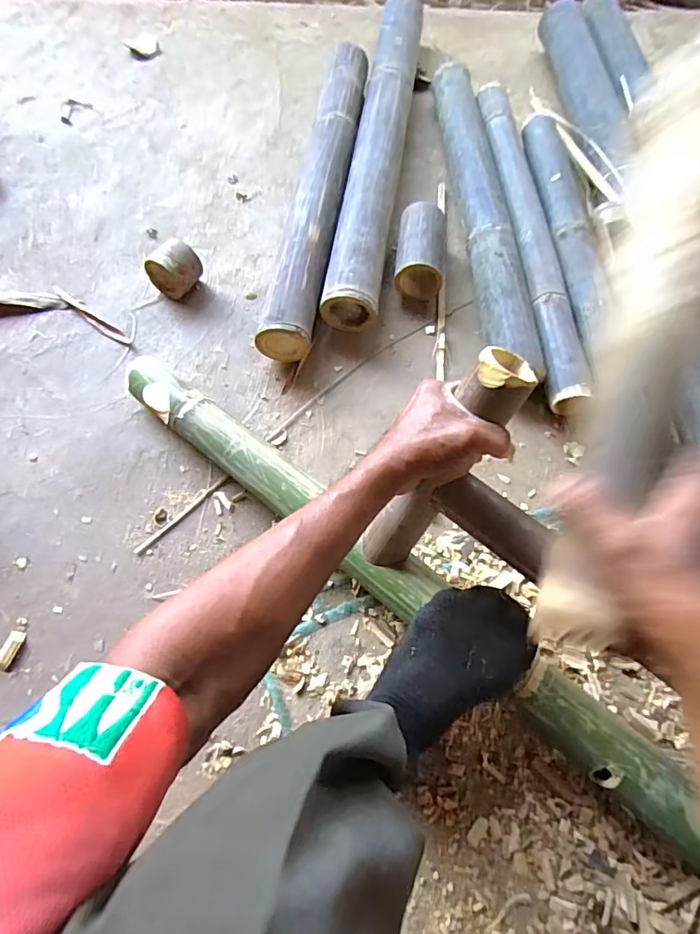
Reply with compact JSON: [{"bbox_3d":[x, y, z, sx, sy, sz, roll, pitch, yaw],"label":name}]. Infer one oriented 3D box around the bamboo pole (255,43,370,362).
[{"bbox_3d":[-0.047,-0.462,0.834,0.083,0.080,0.643,9,67,4],"label":"bamboo pole"}]

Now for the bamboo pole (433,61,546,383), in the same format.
[{"bbox_3d":[0.213,-0.422,0.824,0.076,0.069,0.647,-3,67,-1],"label":"bamboo pole"}]

